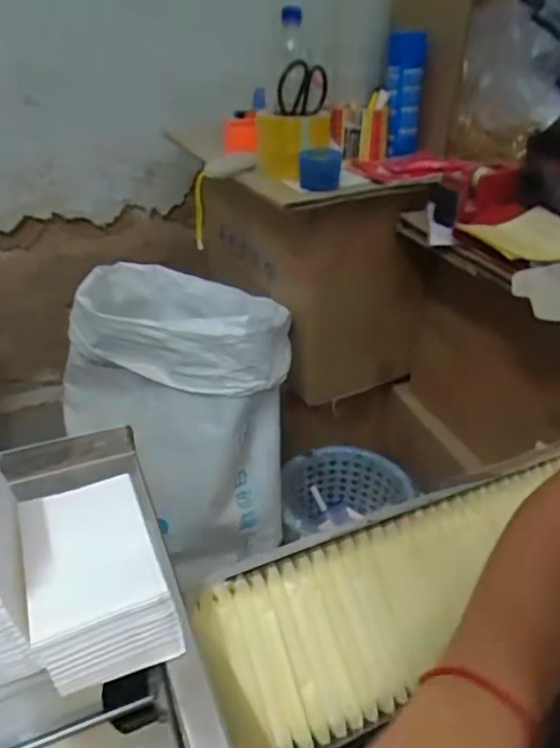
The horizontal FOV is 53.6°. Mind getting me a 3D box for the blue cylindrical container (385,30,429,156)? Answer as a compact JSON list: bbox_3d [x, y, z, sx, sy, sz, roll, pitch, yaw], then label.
[{"bbox_3d":[0.206,-0.468,0.928,0.063,0.176,0.064,6,33,8],"label":"blue cylindrical container"}]

